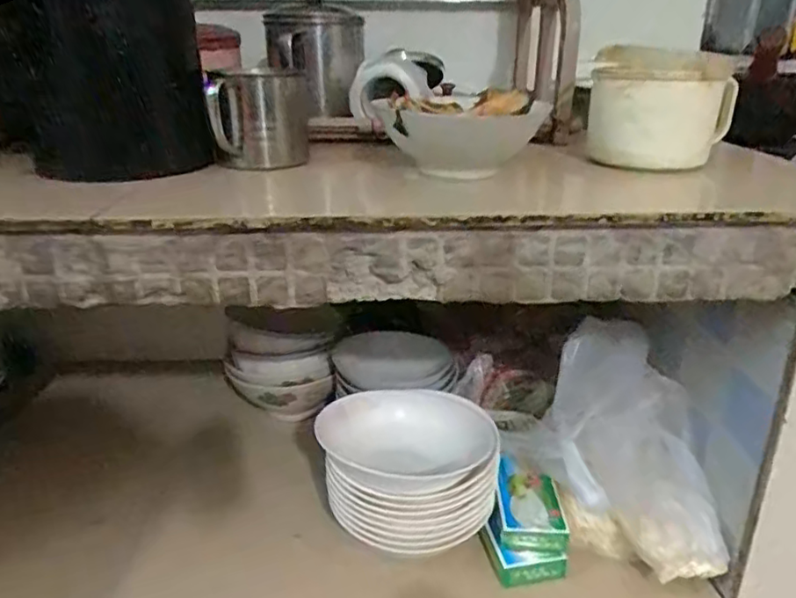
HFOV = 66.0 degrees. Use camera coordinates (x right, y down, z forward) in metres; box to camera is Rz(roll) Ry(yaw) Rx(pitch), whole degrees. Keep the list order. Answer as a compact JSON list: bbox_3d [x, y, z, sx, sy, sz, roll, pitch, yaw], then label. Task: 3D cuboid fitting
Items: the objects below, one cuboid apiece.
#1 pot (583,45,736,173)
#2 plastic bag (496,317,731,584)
[{"bbox_3d":[0.242,-0.178,0.566,0.114,0.100,0.119,9,22,23],"label":"pot"},{"bbox_3d":[0.215,0.147,0.635,0.185,0.170,0.211,0,20,1],"label":"plastic bag"}]

